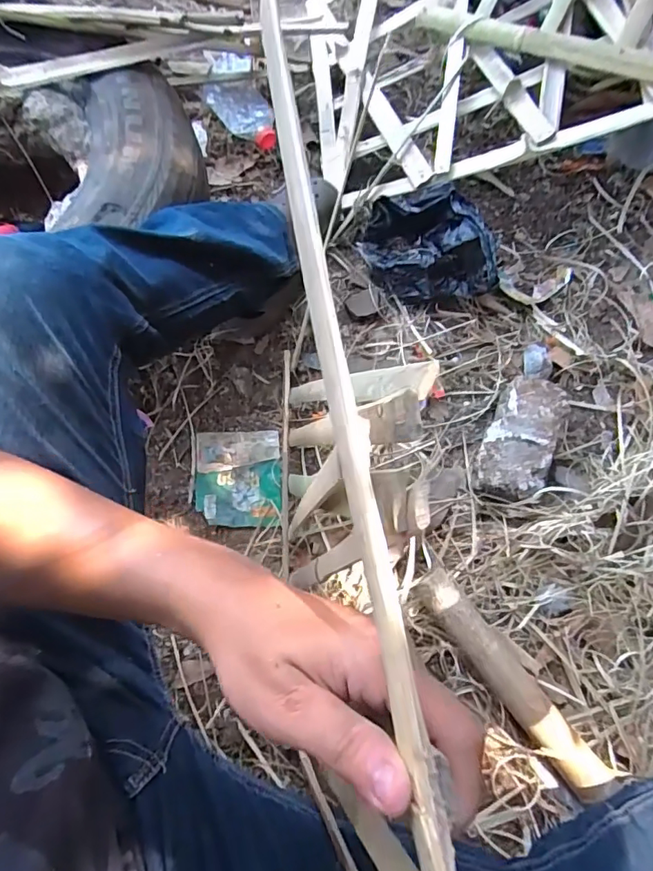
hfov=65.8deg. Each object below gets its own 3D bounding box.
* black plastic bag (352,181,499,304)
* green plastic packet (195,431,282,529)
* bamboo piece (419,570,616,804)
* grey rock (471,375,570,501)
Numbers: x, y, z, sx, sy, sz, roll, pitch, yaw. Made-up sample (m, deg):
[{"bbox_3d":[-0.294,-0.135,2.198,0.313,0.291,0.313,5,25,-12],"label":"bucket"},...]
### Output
[{"bbox_3d":[0.152,-0.285,0.756,0.200,0.091,0.162,12,71,5],"label":"black plastic bag"},{"bbox_3d":[-0.122,0.058,0.697,0.113,0.024,0.131,-2,70,0],"label":"green plastic packet"},{"bbox_3d":[0.204,0.269,0.574,0.055,0.038,0.269,-36,73,-11],"label":"bamboo piece"},{"bbox_3d":[0.253,0.006,0.669,0.083,0.048,0.164,22,72,9],"label":"grey rock"}]

